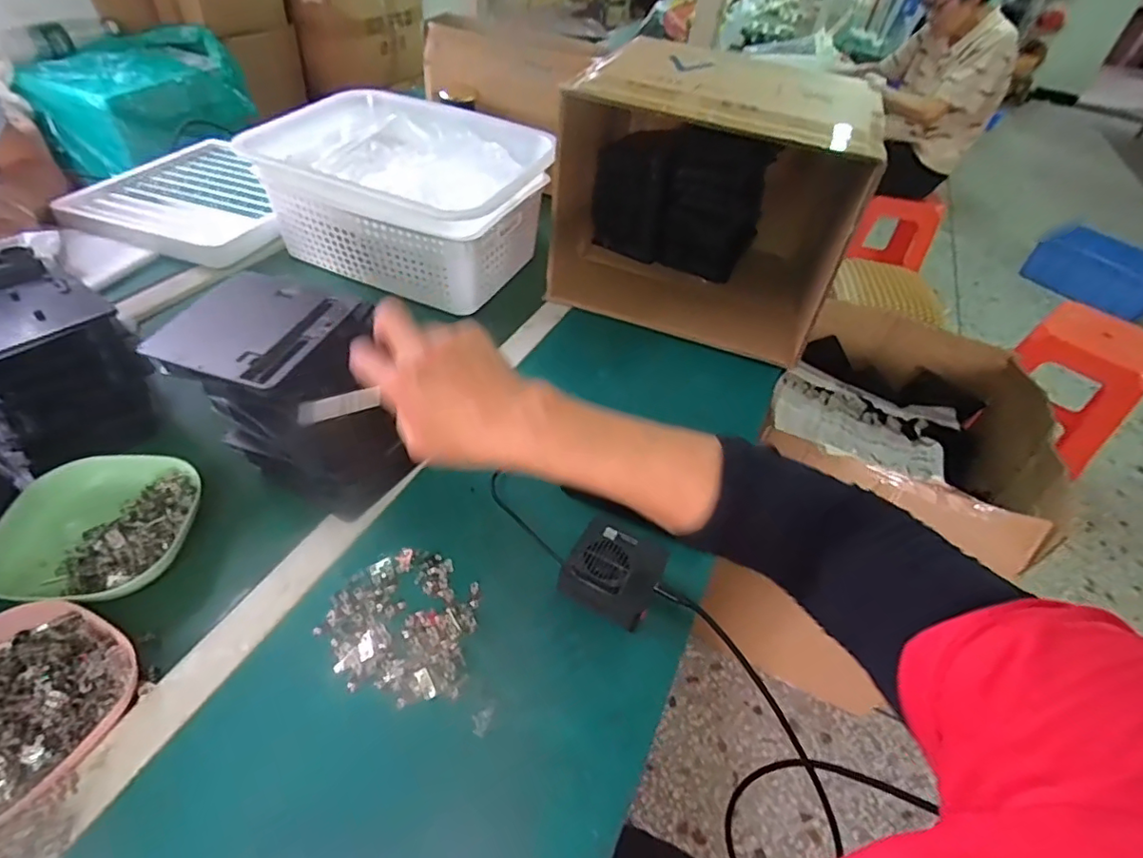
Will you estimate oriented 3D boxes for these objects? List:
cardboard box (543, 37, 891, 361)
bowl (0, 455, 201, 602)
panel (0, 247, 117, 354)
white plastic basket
[{"bbox_3d":[0.189,-0.323,0.831,0.355,0.332,0.323,16,45,8],"label":"cardboard box"},{"bbox_3d":[-0.406,0.084,0.495,0.135,0.046,0.137,4,45,-4],"label":"bowl"},{"bbox_3d":[-0.491,-0.111,0.498,0.122,0.023,0.111,31,49,22],"label":"panel"},{"bbox_3d":[-0.233,-0.346,0.845,0.367,0.164,0.274,17,45,10],"label":"white plastic basket"}]

